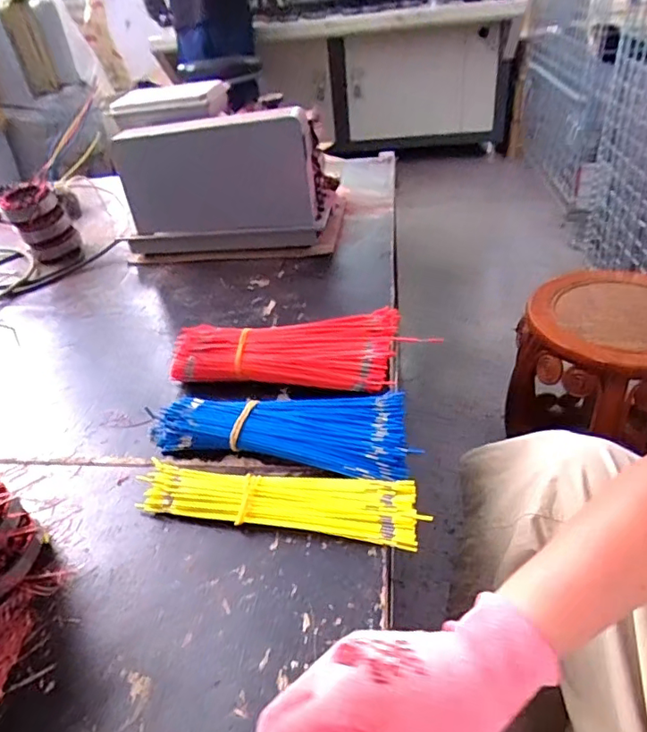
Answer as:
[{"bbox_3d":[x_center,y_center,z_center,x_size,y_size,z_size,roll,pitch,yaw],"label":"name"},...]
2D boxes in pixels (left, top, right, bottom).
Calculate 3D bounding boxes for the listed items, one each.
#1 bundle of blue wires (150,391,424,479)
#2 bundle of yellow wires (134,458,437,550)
[{"bbox_3d":[-0.042,0.058,0.531,0.253,0.034,0.087,5,39,15],"label":"bundle of blue wires"},{"bbox_3d":[-0.040,0.116,0.470,0.242,0.019,0.056,4,38,13],"label":"bundle of yellow wires"}]

